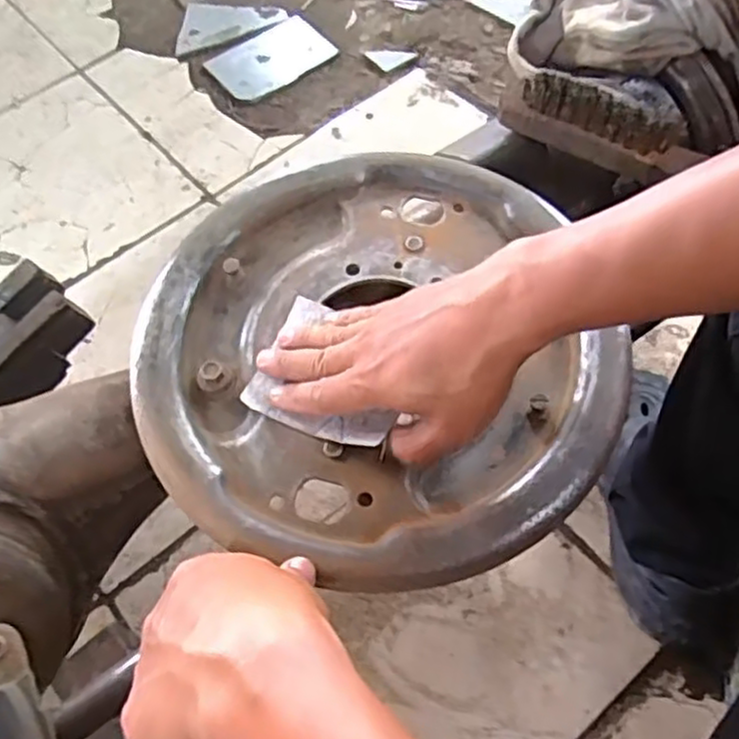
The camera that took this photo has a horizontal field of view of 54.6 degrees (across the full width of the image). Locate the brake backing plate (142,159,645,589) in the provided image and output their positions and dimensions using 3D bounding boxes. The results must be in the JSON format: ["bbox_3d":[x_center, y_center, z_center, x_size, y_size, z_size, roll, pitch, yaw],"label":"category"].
[{"bbox_3d":[-0.002,-0.016,0.444,0.279,0.028,0.281,-1,59,1],"label":"brake backing plate"}]

